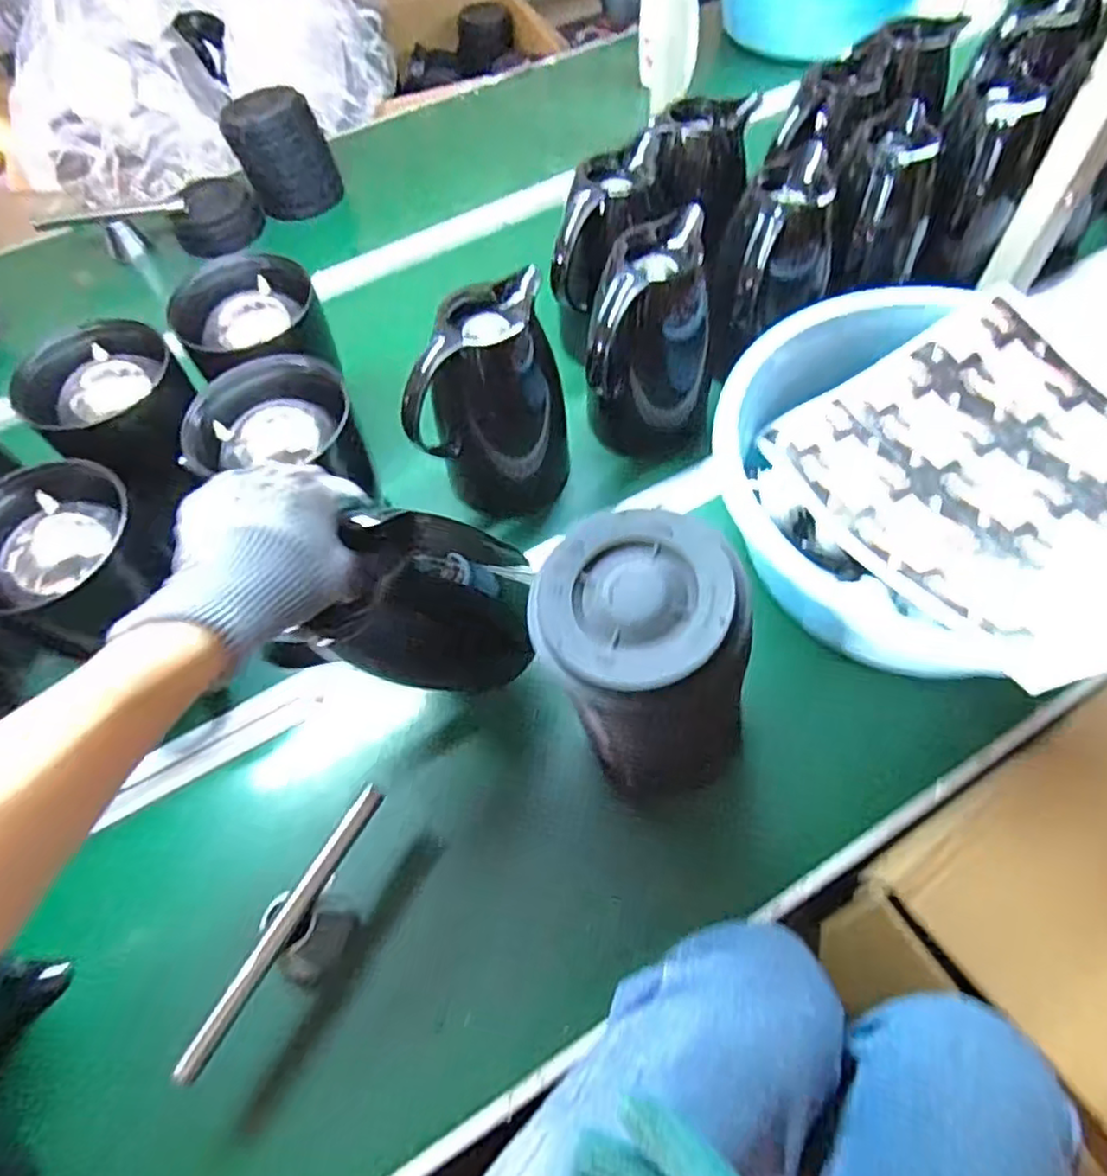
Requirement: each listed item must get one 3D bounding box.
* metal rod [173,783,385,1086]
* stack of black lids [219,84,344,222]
[{"bbox_3d":[-0.181,0.226,0.465,0.016,0.013,0.200,24,63,18],"label":"metal rod"},{"bbox_3d":[-0.389,-0.629,0.985,0.132,0.134,0.115,-18,59,-7],"label":"stack of black lids"}]

